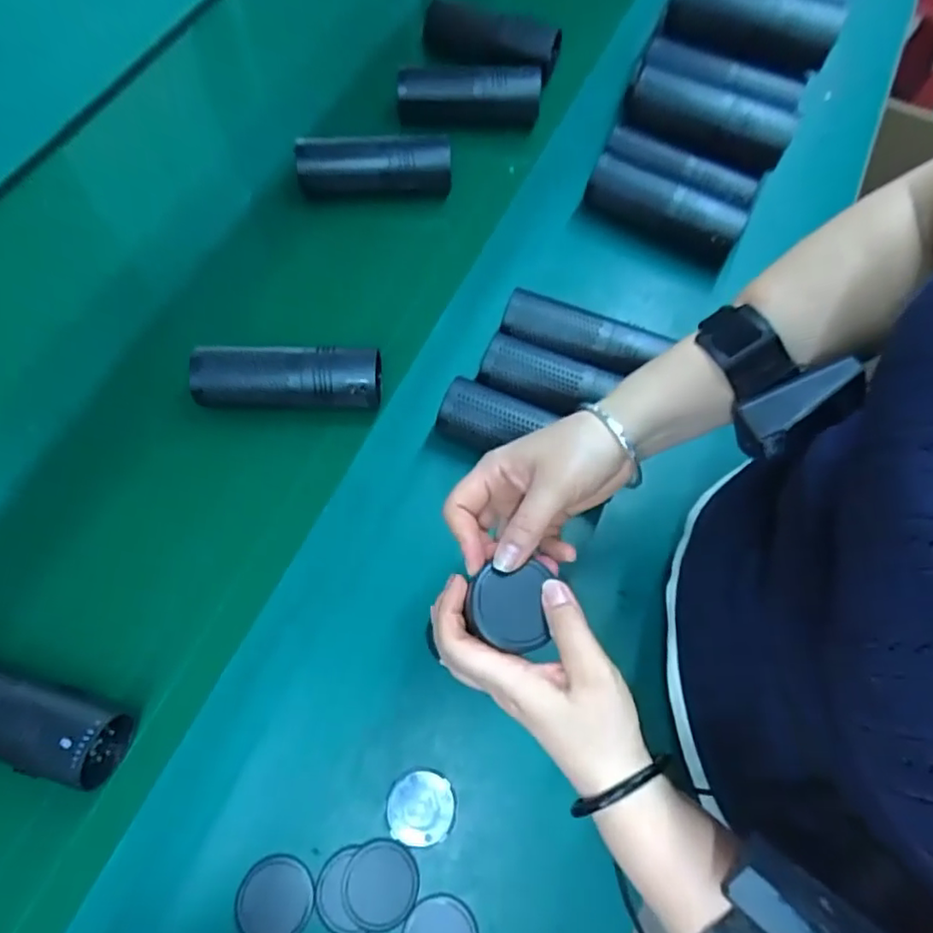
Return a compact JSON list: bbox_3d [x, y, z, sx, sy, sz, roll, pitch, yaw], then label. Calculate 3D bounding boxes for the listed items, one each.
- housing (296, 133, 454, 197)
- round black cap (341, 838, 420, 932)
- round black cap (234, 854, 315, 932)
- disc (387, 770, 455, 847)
[{"bbox_3d":[-0.094,-0.325,0.669,0.152,0.049,0.055,-9,67,-6],"label":"housing"},{"bbox_3d":[-0.059,0.286,0.426,0.050,0.004,0.051,1,64,-1],"label":"round black cap"},{"bbox_3d":[-0.131,0.294,0.421,0.051,0.004,0.049,1,64,-1],"label":"round black cap"},{"bbox_3d":[-0.033,0.246,0.447,0.046,0.004,0.045,4,64,0],"label":"disc"}]

